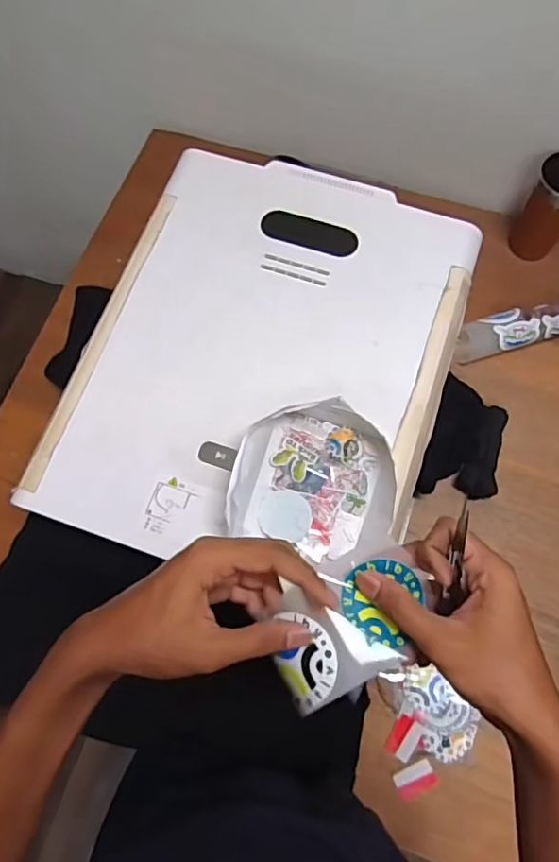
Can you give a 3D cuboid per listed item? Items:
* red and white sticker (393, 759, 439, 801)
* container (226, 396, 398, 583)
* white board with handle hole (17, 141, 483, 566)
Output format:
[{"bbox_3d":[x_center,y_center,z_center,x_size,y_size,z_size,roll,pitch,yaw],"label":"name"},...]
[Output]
[{"bbox_3d":[0.158,0.404,0.649,0.046,0.005,0.030,-23,73,-8],"label":"red and white sticker"},{"bbox_3d":[0.037,0.051,0.569,0.156,0.046,0.153,0,71,0],"label":"container"},{"bbox_3d":[-0.010,-0.093,0.643,0.397,0.020,0.494,17,72,6],"label":"white board with handle hole"}]

